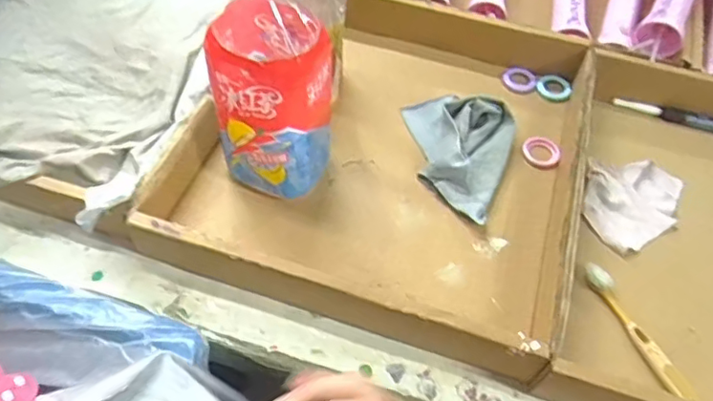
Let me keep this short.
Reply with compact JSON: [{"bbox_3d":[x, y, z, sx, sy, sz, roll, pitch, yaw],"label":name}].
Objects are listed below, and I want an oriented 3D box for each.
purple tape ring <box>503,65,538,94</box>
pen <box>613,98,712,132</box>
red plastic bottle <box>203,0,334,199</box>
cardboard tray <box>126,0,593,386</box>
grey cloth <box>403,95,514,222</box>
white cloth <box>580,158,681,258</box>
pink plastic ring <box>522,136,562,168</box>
[{"bbox_3d":[0.186,-0.139,0.666,0.037,0.009,0.039,2,55,-2],"label":"purple tape ring"},{"bbox_3d":[0.379,-0.087,0.639,0.185,0.018,0.017,19,56,9],"label":"pen"},{"bbox_3d":[-0.068,-0.095,0.485,0.090,0.220,0.081,22,57,11],"label":"red plastic bottle"},{"bbox_3d":[0.035,-0.059,0.569,0.344,0.064,0.372,18,56,9],"label":"cardboard tray"},{"bbox_3d":[0.092,-0.053,0.578,0.107,0.034,0.140,19,57,9],"label":"grey cloth"},{"bbox_3d":[0.270,-0.004,0.563,0.116,0.019,0.083,-25,61,-19],"label":"white cloth"},{"bbox_3d":[0.190,-0.049,0.602,0.038,0.009,0.039,2,55,-2],"label":"pink plastic ring"}]

